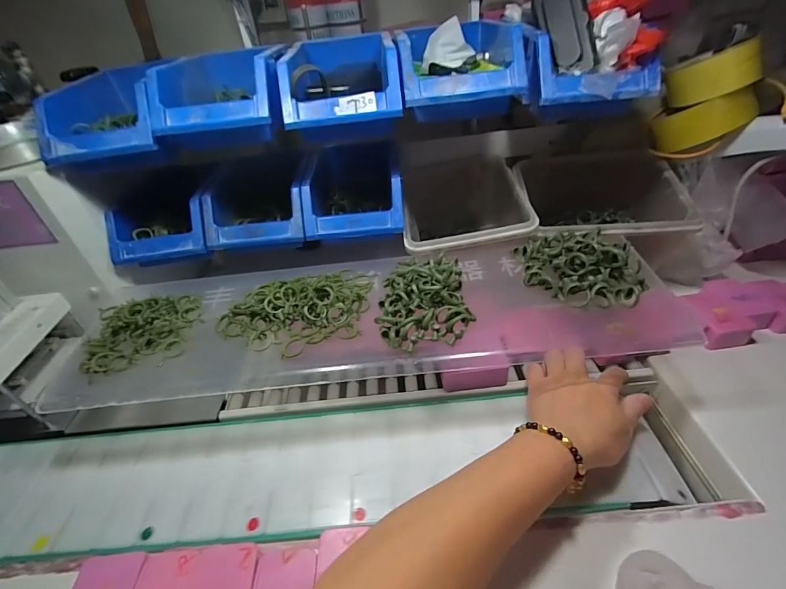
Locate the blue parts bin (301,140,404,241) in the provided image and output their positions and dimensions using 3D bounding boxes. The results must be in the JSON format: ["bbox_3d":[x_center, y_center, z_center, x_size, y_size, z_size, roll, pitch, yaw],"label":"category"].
[{"bbox_3d":[-0.052,-0.144,0.515,0.122,0.072,0.155,-6,39,1],"label":"blue parts bin"}]

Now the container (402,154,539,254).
[{"bbox_3d":[0.096,-0.101,0.552,0.160,0.115,0.208,-5,39,2],"label":"container"}]

